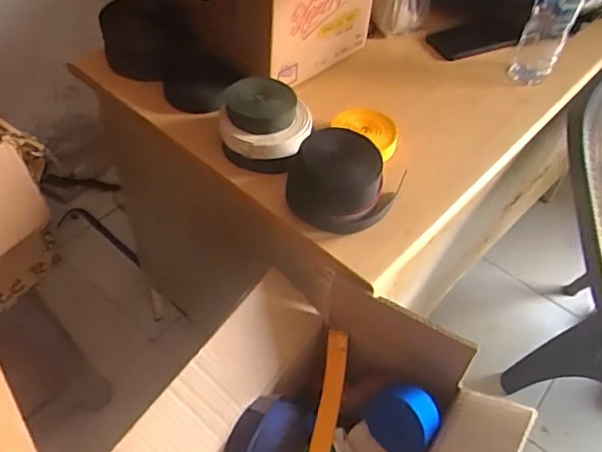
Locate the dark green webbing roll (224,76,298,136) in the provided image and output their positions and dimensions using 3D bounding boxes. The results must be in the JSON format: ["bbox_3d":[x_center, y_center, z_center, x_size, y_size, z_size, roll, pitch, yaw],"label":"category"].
[{"bbox_3d":[-0.053,-0.161,0.745,0.086,0.028,0.096,-3,51,-9],"label":"dark green webbing roll"}]

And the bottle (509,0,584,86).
[{"bbox_3d":[0.384,-0.325,0.863,0.068,0.224,0.079,23,51,13],"label":"bottle"}]

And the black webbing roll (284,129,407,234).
[{"bbox_3d":[0.048,-0.057,0.695,0.126,0.093,0.115,32,54,20],"label":"black webbing roll"}]

